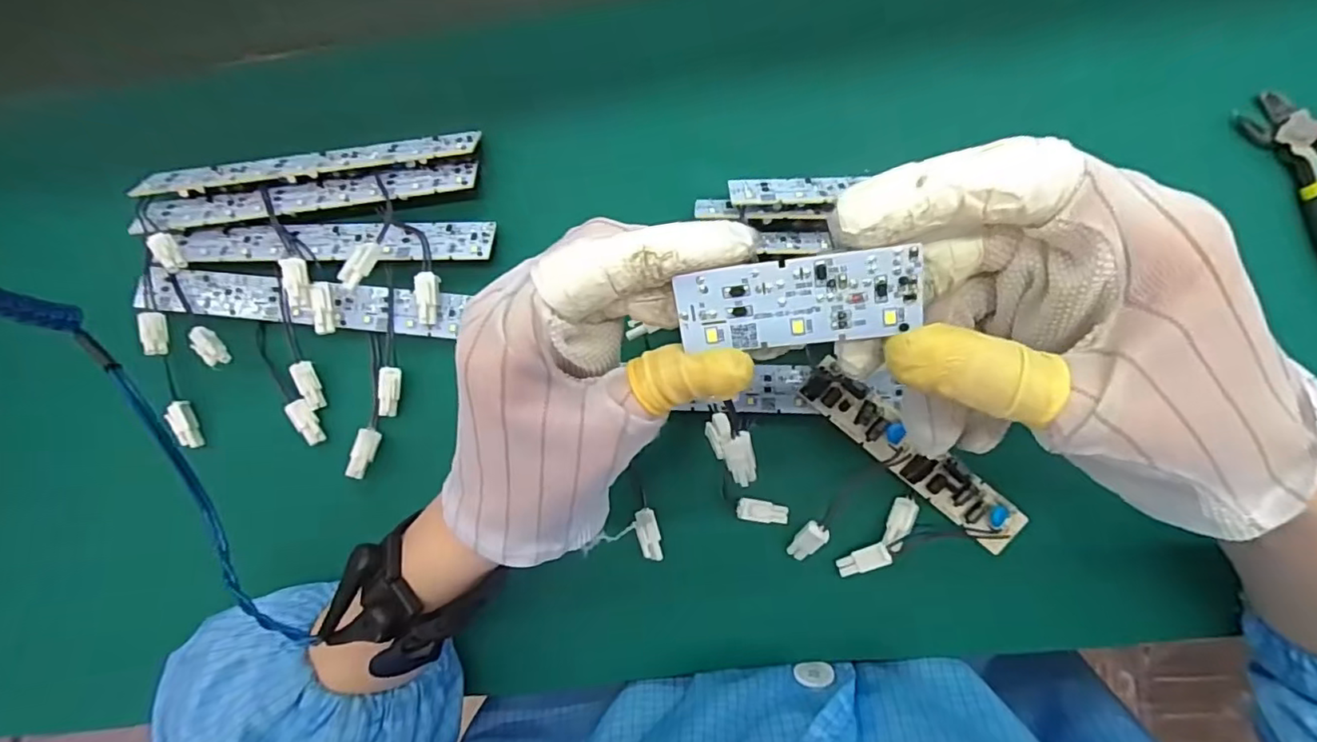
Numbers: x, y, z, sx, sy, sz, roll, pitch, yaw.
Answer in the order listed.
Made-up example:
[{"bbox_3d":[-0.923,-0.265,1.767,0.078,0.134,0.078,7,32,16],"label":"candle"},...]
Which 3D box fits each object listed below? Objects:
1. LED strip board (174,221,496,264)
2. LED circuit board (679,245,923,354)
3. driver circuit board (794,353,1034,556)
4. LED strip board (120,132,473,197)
[{"bbox_3d":[-0.181,-0.073,0.317,0.184,0.010,0.029,1,60,6],"label":"LED strip board"},{"bbox_3d":[0.037,-0.018,0.156,0.062,0.004,0.023,-6,112,14],"label":"LED circuit board"},{"bbox_3d":[0.126,0.042,0.286,0.127,0.009,0.024,40,106,1],"label":"driver circuit board"},{"bbox_3d":[-0.199,-0.115,0.317,0.202,0.008,0.019,-4,86,5],"label":"LED strip board"}]

